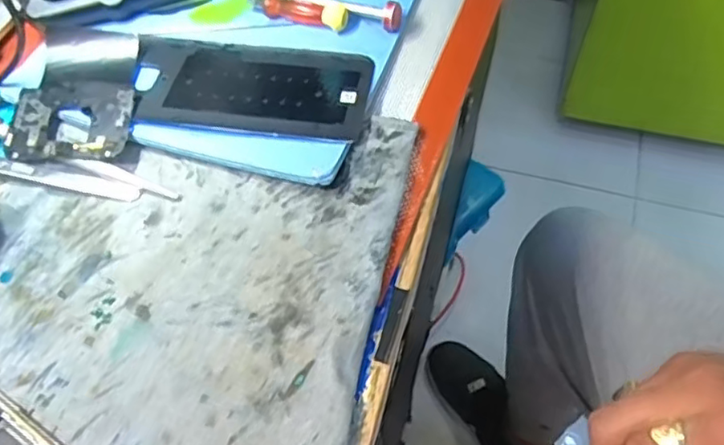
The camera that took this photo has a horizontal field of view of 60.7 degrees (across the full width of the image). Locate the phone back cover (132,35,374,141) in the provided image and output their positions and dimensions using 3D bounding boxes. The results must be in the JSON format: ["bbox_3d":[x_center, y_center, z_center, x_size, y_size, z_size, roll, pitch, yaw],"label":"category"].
[{"bbox_3d":[-0.068,-0.081,0.366,0.140,0.009,0.072,6,60,7],"label":"phone back cover"}]

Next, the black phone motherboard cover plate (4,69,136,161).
[{"bbox_3d":[-0.164,-0.061,0.351,0.067,0.008,0.058,1,60,4],"label":"black phone motherboard cover plate"}]

